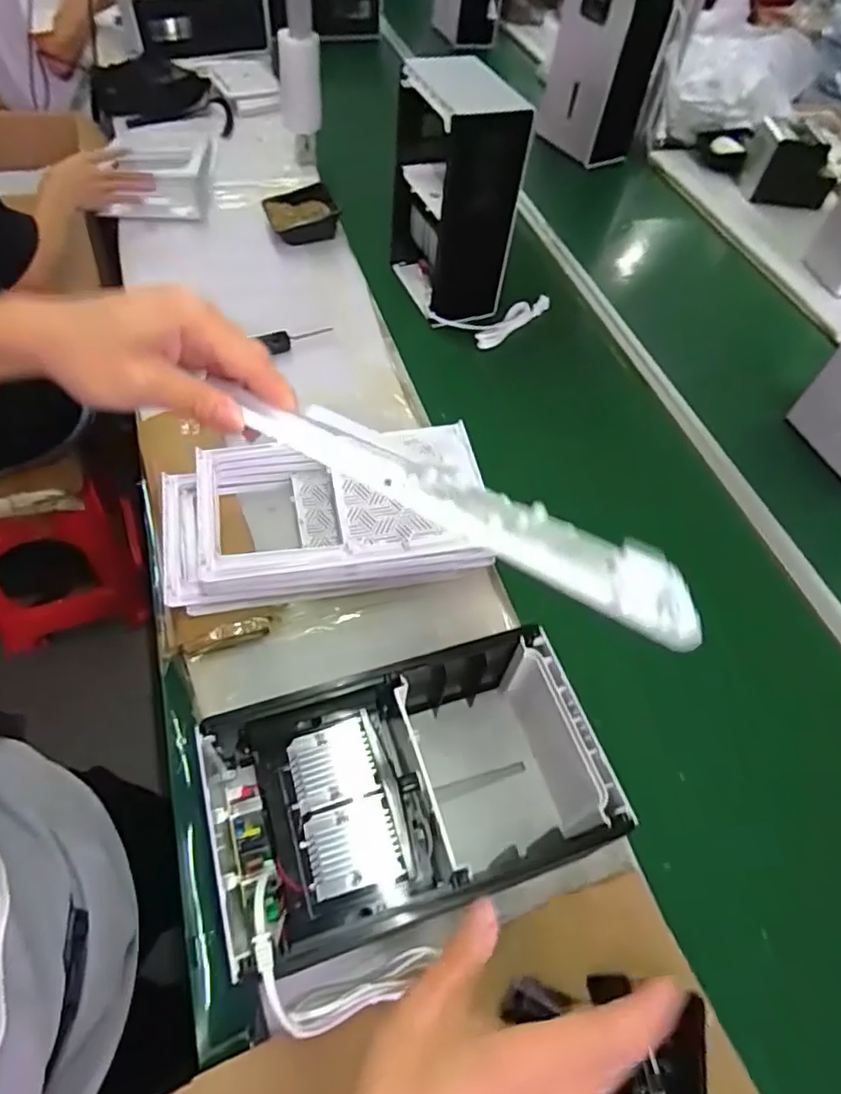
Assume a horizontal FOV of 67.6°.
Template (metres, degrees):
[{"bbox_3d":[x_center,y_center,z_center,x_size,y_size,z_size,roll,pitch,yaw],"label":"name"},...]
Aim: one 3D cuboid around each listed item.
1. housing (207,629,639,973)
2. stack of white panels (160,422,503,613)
[{"bbox_3d":[-0.005,0.233,0.609,0.366,0.130,0.205,-13,57,-13],"label":"housing"},{"bbox_3d":[-0.136,-0.032,0.805,0.376,0.100,0.202,-7,56,-9],"label":"stack of white panels"}]

